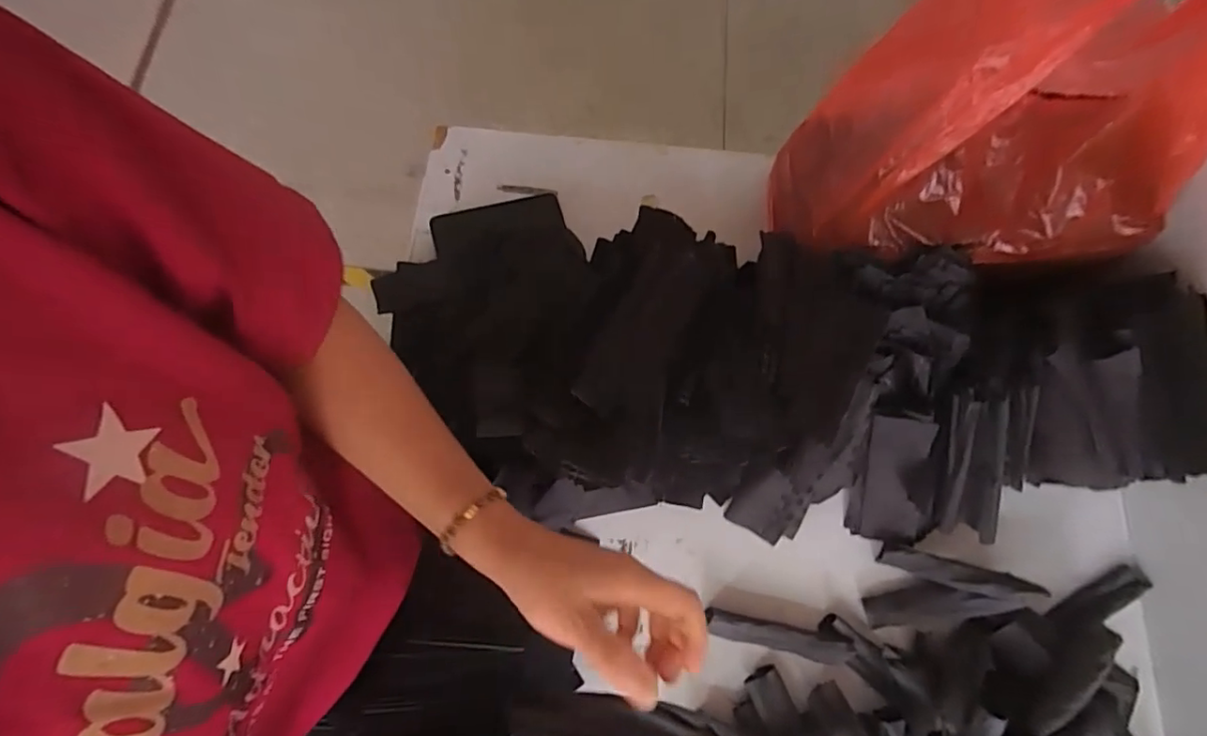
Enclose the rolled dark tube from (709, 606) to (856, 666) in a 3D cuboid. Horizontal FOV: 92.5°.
[{"bbox_3d":[0.180,0.278,0.598,0.147,0.023,0.026,13,72,3],"label":"rolled dark tube"}]

